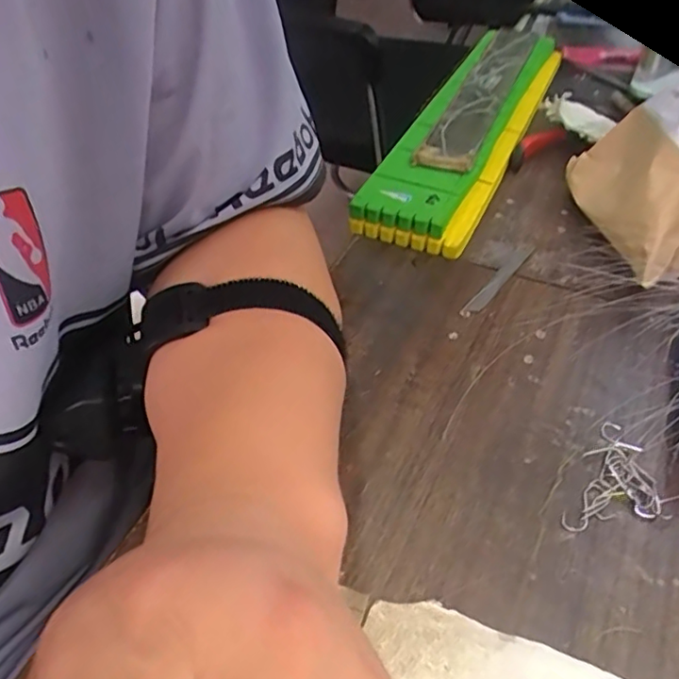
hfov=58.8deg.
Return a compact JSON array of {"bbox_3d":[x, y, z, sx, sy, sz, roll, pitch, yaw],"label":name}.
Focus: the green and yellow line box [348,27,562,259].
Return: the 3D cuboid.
[{"bbox_3d":[0.115,-0.186,0.510,0.084,0.040,0.343,18,48,18],"label":"green and yellow line box"}]

